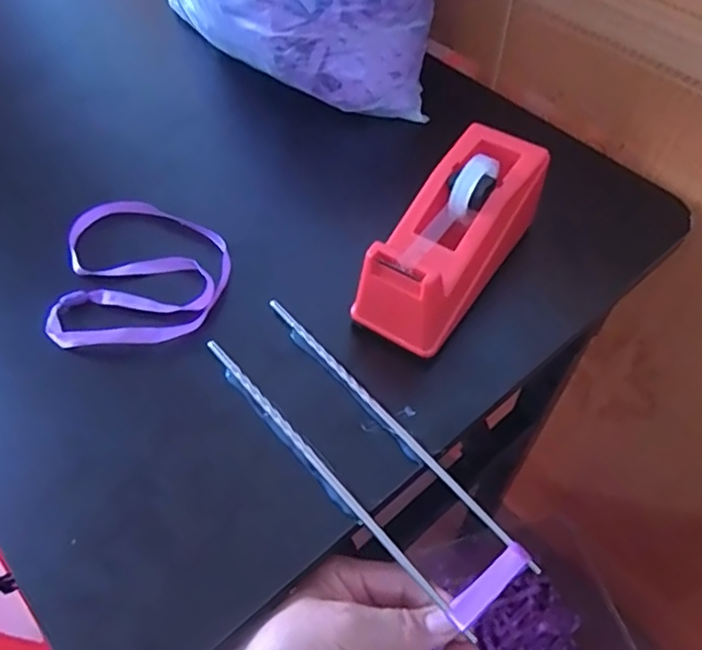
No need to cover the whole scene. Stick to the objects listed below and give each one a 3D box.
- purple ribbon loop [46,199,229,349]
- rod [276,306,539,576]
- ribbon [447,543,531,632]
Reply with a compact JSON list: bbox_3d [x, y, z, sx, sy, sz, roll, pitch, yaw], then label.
[{"bbox_3d":[-0.142,-0.041,0.426,0.111,0.016,0.131,-3,54,-1],"label":"purple ribbon loop"},{"bbox_3d":[0.021,0.054,0.360,0.009,0.006,0.221,-34,60,-22],"label":"rod"},{"bbox_3d":[0.067,0.127,0.301,0.049,0.006,0.013,-38,61,-16],"label":"ribbon"}]

